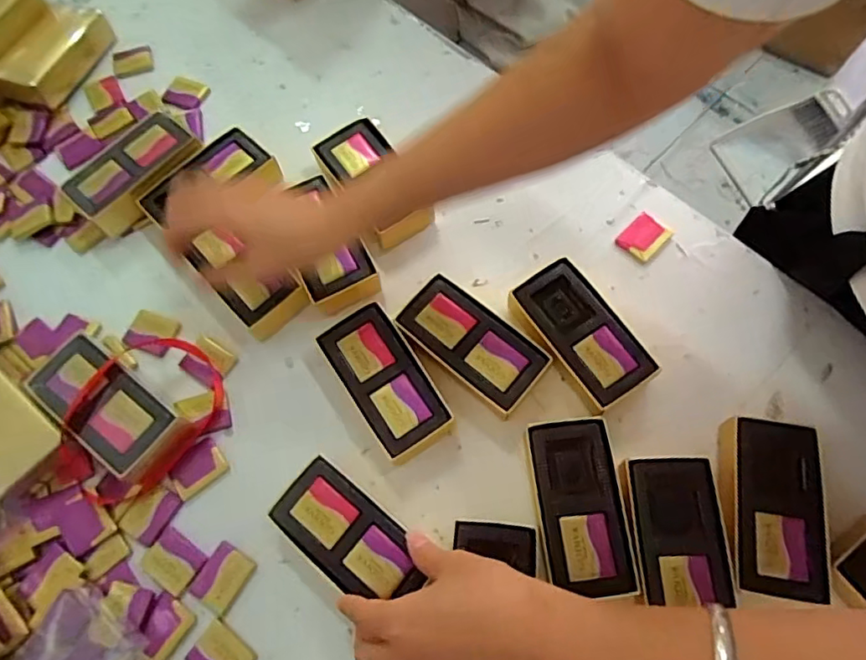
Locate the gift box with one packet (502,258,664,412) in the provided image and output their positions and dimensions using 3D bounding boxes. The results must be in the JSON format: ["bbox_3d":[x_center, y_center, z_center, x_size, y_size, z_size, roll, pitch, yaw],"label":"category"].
[{"bbox_3d":[0.113,0.004,0.431,0.061,0.032,0.113,-35,71,-12],"label":"gift box with one packet"}]

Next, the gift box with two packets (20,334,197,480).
[{"bbox_3d":[-0.244,0.058,0.423,0.116,0.035,0.053,35,73,14],"label":"gift box with two packets"}]

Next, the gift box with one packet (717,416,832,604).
[{"bbox_3d":[0.228,0.121,0.381,0.063,0.032,0.112,7,68,5],"label":"gift box with one packet"}]

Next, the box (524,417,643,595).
[{"bbox_3d":[0.100,0.122,0.388,0.057,0.032,0.112,-5,68,0],"label":"box"}]

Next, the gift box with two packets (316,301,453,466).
[{"bbox_3d":[-0.036,0.041,0.428,0.056,0.032,0.116,-31,70,-10],"label":"gift box with two packets"}]

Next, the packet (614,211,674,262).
[{"bbox_3d":[0.180,-0.080,0.476,0.039,0.006,0.032,-43,73,-14],"label":"packet"}]

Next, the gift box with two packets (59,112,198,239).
[{"bbox_3d":[-0.266,-0.140,0.502,0.060,0.035,0.113,42,75,17],"label":"gift box with two packets"}]

